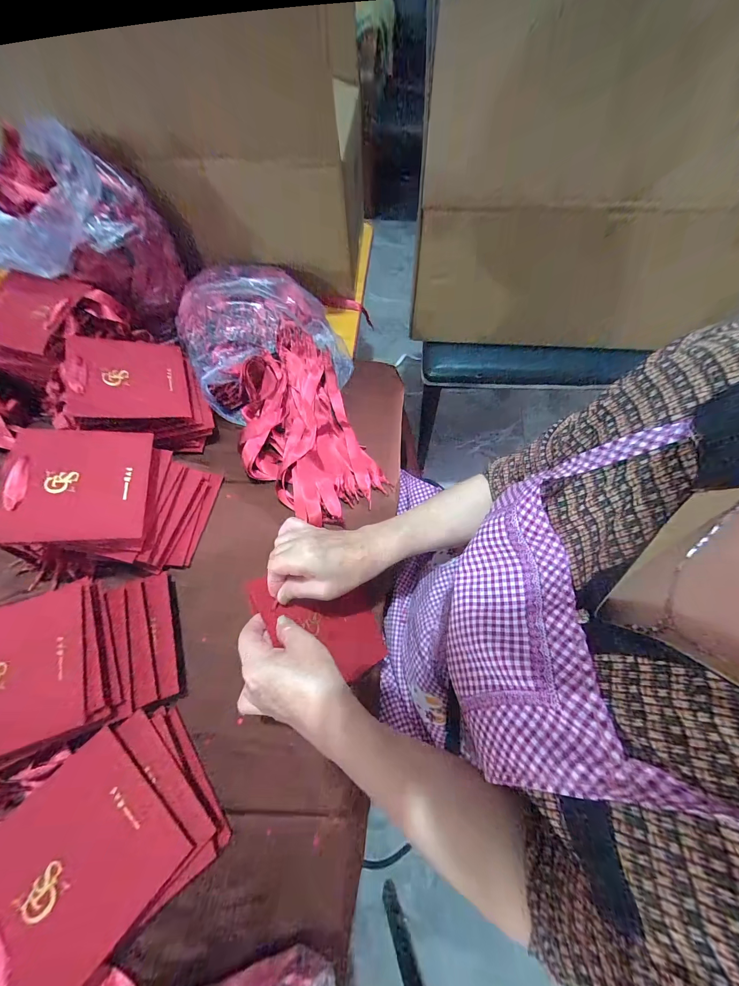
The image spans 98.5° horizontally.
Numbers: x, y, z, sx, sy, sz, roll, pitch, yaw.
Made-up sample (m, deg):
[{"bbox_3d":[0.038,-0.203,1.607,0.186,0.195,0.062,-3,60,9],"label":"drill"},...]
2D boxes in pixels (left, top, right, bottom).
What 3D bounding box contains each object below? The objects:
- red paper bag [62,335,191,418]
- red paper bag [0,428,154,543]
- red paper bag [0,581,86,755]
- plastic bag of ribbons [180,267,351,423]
[{"bbox_3d":[-0.356,-0.170,0.471,0.146,0.011,0.142,-9,70,-28],"label":"red paper bag"},{"bbox_3d":[-0.353,-0.013,0.387,0.142,0.010,0.141,0,71,-17],"label":"red paper bag"},{"bbox_3d":[-0.373,0.185,0.329,0.140,0.012,0.142,-16,68,-10],"label":"red paper bag"},{"bbox_3d":[-0.203,-0.307,0.580,0.260,0.107,0.320,-24,66,-9],"label":"plastic bag of ribbons"}]

